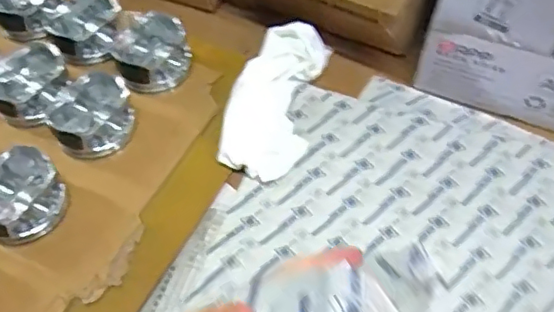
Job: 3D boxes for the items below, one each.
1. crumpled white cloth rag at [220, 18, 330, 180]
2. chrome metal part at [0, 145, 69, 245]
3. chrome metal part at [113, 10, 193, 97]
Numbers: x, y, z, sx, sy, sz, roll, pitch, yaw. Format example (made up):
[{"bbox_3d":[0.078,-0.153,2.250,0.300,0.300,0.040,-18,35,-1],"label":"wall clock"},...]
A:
[{"bbox_3d":[-0.002,-0.064,0.613,0.083,0.040,0.189,11,56,8],"label":"crumpled white cloth rag"},{"bbox_3d":[-0.235,0.040,0.536,0.071,0.048,0.078,0,55,0],"label":"chrome metal part"},{"bbox_3d":[-0.136,-0.110,0.642,0.077,0.053,0.081,0,55,0],"label":"chrome metal part"}]

